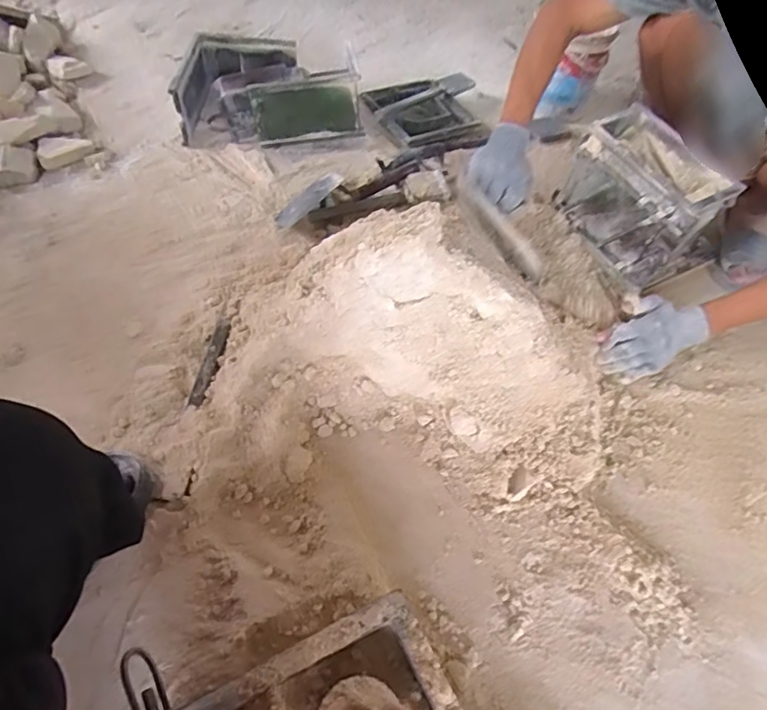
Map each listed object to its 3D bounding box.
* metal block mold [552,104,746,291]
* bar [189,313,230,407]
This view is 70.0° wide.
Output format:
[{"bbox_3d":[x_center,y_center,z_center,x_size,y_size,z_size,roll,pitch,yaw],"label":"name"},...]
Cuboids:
[{"bbox_3d":[0.416,-0.251,0.913,0.145,0.191,0.237,-18,61,-21],"label":"metal block mold"},{"bbox_3d":[-0.244,0.009,0.783,0.025,0.021,0.149,6,57,1],"label":"bar"}]

